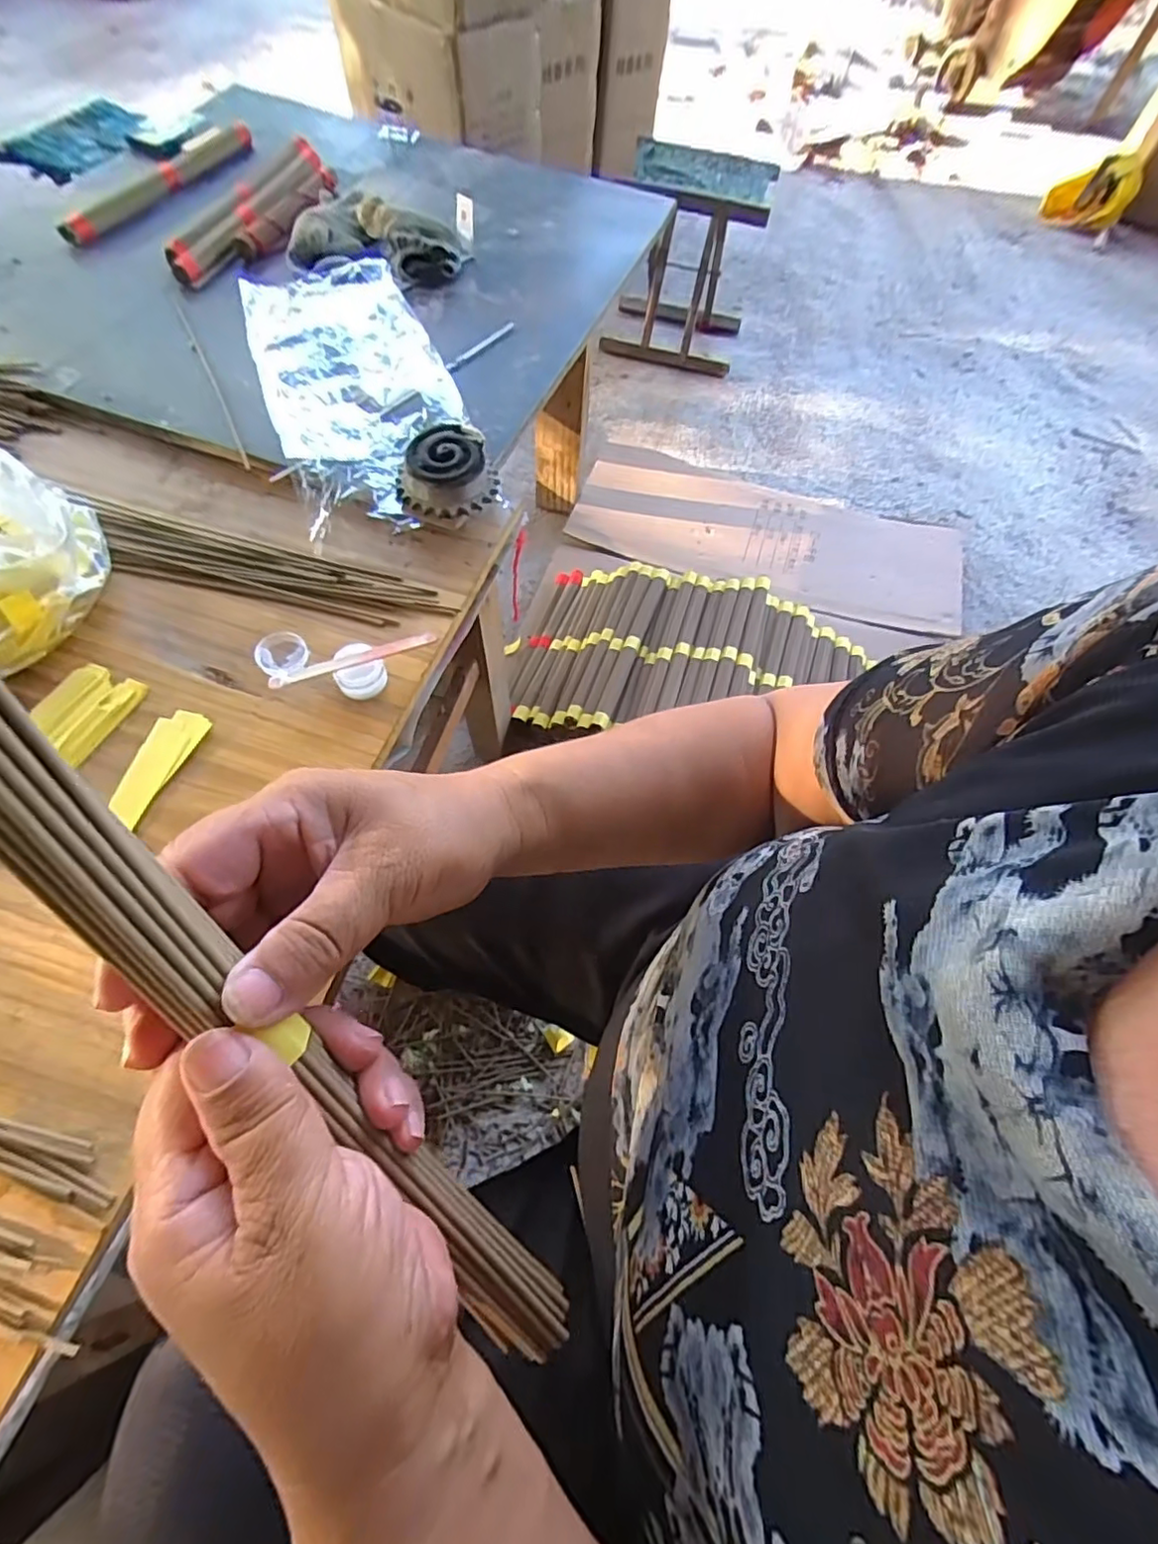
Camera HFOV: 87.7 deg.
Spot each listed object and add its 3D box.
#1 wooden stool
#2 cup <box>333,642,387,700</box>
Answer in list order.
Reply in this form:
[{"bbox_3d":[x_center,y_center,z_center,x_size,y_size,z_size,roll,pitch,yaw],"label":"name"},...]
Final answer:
[{"bbox_3d":[0.241,-1.159,1.359,0.308,0.326,0.304,14,63,3],"label":"wooden stool"},{"bbox_3d":[-0.165,-0.076,0.457,0.035,0.029,0.031,-8,64,-8],"label":"cup"}]

